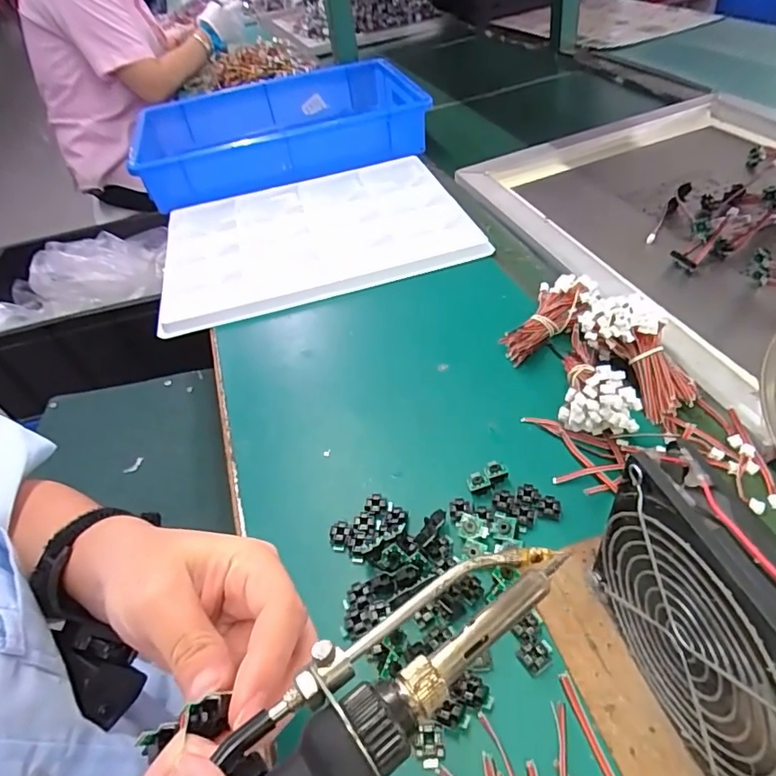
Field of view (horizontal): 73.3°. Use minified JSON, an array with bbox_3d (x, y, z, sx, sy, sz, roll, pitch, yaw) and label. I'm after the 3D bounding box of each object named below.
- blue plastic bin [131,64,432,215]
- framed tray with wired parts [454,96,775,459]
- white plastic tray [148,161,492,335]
[{"bbox_3d":[-0.177,-0.419,0.835,0.419,0.073,0.327,-18,45,-6],"label":"blue plastic bin"},{"bbox_3d":[0.375,-0.199,0.588,0.451,0.055,0.473,-21,45,-9],"label":"framed tray with wired parts"},{"bbox_3d":[-0.096,-0.194,0.647,0.355,0.023,0.278,-17,45,-6],"label":"white plastic tray"}]

